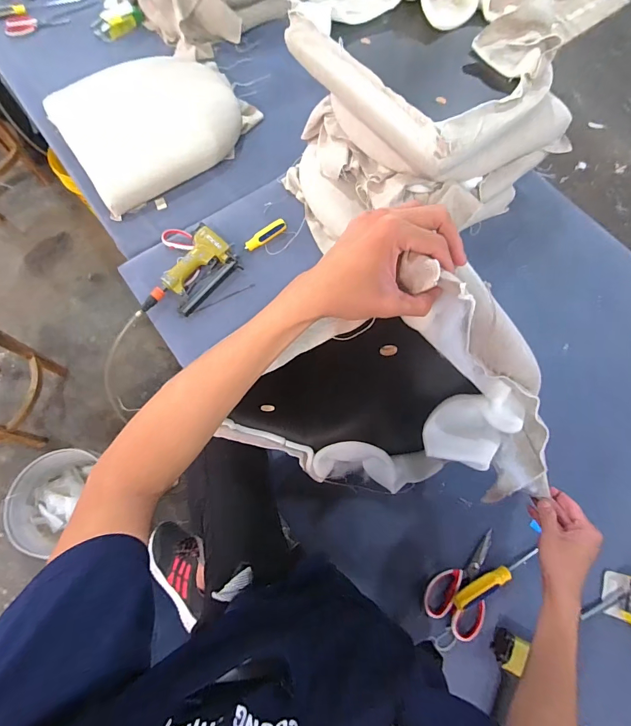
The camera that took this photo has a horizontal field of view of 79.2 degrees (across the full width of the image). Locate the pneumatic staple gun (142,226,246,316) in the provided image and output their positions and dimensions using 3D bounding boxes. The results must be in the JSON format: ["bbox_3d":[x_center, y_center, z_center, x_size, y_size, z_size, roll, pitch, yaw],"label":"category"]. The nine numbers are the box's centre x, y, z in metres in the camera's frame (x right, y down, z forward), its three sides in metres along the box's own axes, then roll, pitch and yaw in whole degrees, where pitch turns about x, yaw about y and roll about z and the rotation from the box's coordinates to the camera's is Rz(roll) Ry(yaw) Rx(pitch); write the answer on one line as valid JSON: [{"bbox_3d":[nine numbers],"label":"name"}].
[{"bbox_3d":[-0.283,-0.192,0.885,0.115,0.067,0.235,31,72,10],"label":"pneumatic staple gun"}]

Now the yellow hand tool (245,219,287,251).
[{"bbox_3d":[-0.124,-0.317,0.939,0.113,0.019,0.028,-33,74,-12],"label":"yellow hand tool"}]

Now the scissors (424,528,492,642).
[{"bbox_3d":[0.280,0.394,0.696,0.102,0.020,0.182,35,73,11],"label":"scissors"}]

